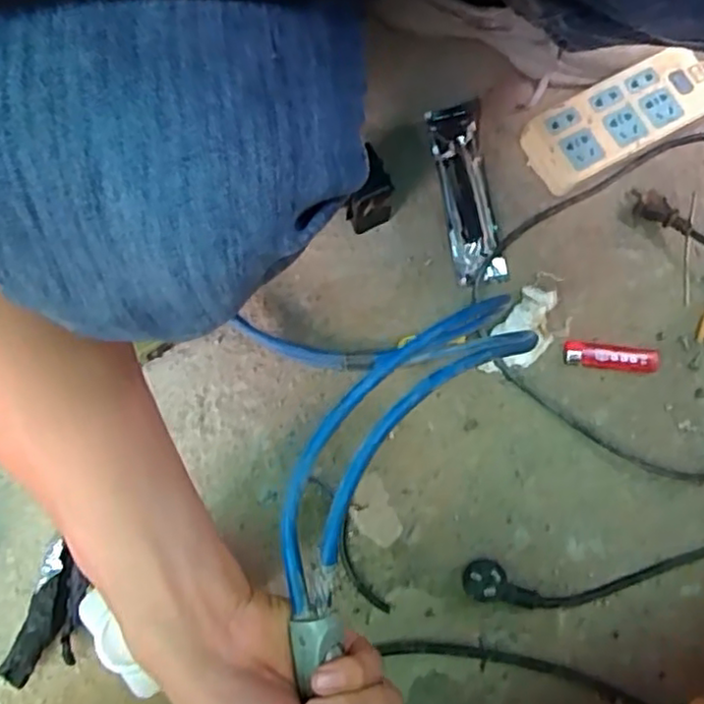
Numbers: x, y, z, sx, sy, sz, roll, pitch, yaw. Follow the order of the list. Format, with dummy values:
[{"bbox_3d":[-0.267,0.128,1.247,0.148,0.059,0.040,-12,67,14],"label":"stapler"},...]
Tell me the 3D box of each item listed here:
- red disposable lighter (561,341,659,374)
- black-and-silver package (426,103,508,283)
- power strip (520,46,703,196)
[{"bbox_3d":[0.242,0.005,0.628,0.088,0.010,0.022,6,78,-1],"label":"red disposable lighter"},{"bbox_3d":[0.109,-0.155,0.651,0.049,0.017,0.177,-9,78,-4],"label":"black-and-silver package"},{"bbox_3d":[0.251,-0.221,0.653,0.179,0.039,0.077,-29,80,-8],"label":"power strip"}]

